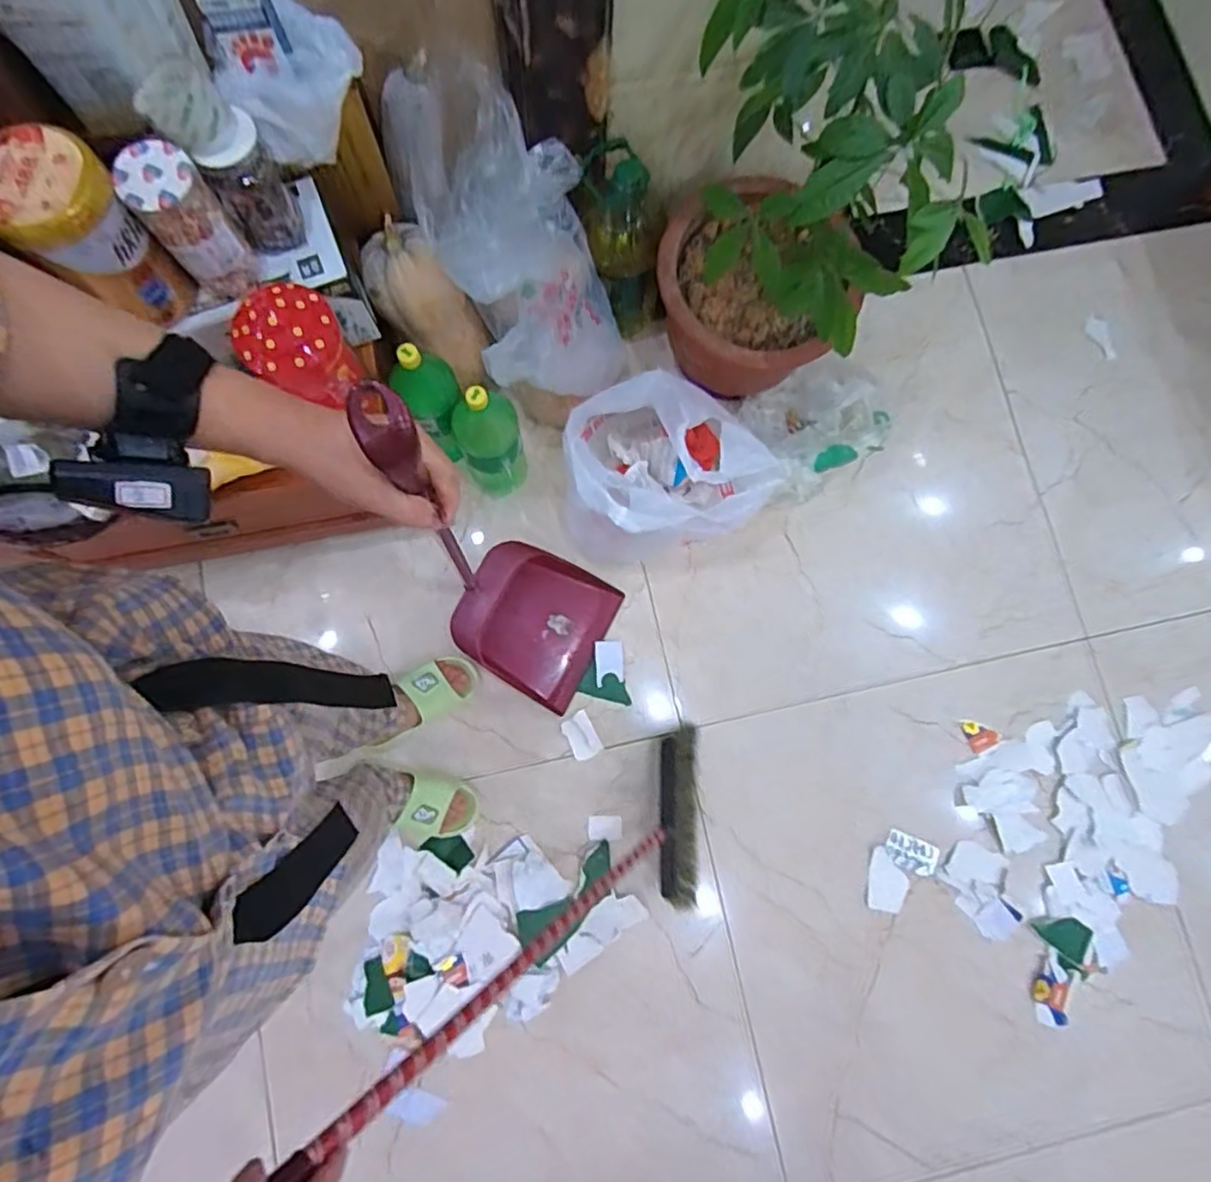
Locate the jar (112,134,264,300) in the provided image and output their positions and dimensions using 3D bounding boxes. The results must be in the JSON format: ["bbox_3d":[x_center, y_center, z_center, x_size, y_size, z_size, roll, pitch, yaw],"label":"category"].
[{"bbox_3d":[-0.489,-0.432,0.792,0.083,0.169,0.083,0,79,-1],"label":"jar"}]

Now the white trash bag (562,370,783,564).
[{"bbox_3d":[0.089,-0.197,1.136,0.282,0.214,0.308,-42,85,-8],"label":"white trash bag"}]

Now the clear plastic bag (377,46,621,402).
[{"bbox_3d":[-0.124,-0.510,0.975,0.244,0.308,0.359,-26,83,-6],"label":"clear plastic bag"}]

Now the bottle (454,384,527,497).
[{"bbox_3d":[-0.191,-0.250,1.103,0.100,0.311,0.096,0,81,-2],"label":"bottle"}]

